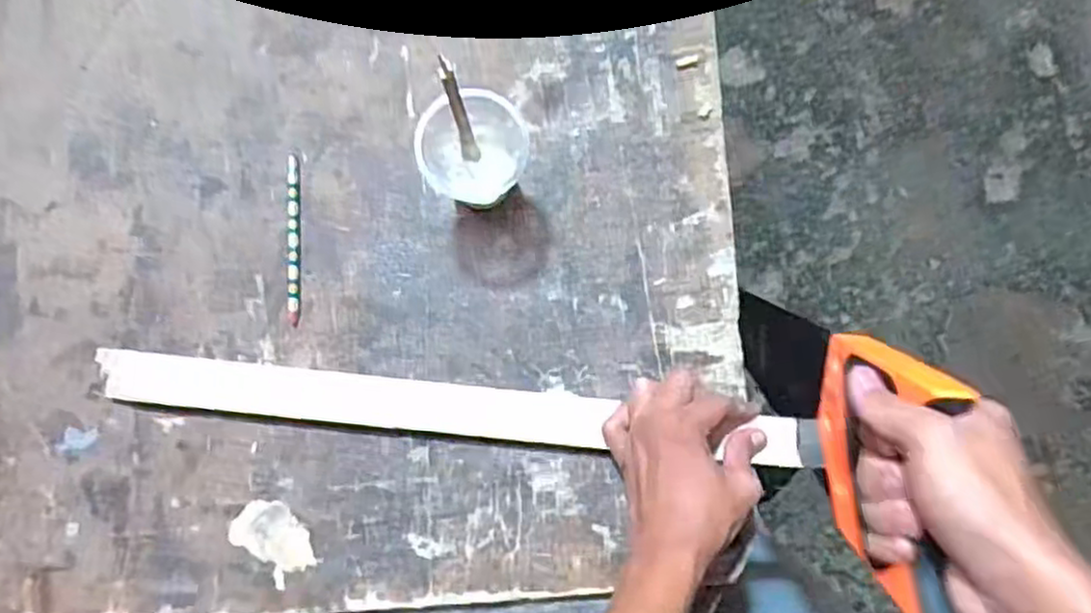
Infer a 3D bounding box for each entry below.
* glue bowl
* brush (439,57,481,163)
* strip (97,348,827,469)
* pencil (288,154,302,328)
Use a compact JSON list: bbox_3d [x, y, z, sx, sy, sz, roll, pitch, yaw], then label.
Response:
[{"bbox_3d":[-0.048,-0.104,0.497,0.075,0.086,0.064,-11,88,-2],"label":"glue bowl"},{"bbox_3d":[-0.055,-0.122,0.475,0.011,0.082,0.013,-16,66,-2],"label":"brush"},{"bbox_3d":[-0.058,0.077,0.539,0.522,0.014,0.037,6,87,-1],"label":"strip"},{"bbox_3d":[-0.185,-0.049,0.539,0.009,0.004,0.123,0,87,-1],"label":"pencil"}]

